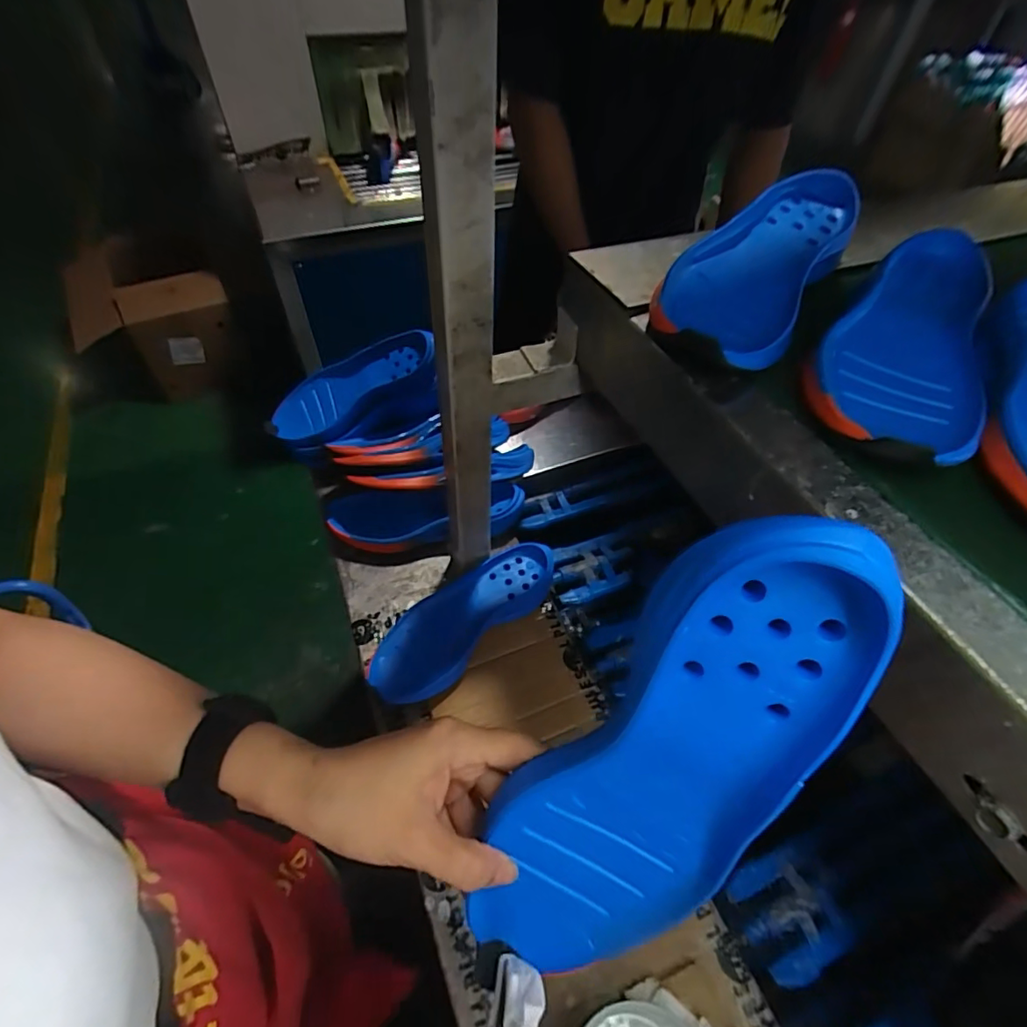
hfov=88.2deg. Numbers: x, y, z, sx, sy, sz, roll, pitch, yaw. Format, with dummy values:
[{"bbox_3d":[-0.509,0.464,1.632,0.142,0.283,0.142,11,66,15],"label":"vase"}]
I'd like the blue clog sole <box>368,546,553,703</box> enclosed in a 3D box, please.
[{"bbox_3d":[-0.058,0.124,0.633,0.255,0.032,0.106,-38,59,-27],"label":"blue clog sole"}]

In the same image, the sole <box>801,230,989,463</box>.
[{"bbox_3d":[0.256,-0.112,0.340,0.097,0.038,0.226,29,56,22],"label":"sole"}]

